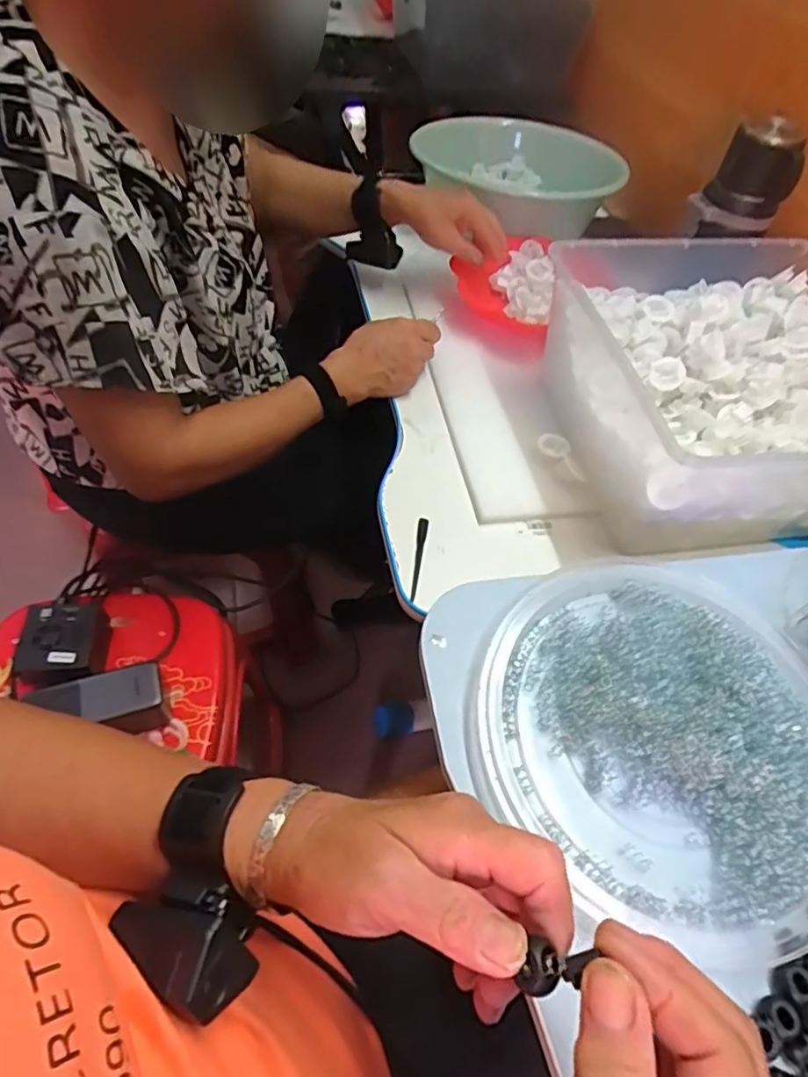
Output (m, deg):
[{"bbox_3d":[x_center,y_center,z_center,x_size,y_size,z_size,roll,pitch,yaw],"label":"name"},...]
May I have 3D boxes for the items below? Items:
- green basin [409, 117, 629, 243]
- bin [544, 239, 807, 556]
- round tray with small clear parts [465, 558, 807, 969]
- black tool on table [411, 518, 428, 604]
[{"bbox_3d":[0.166,-0.518,0.884,0.276,0.087,0.290,2,55,-3],"label":"green basin"},{"bbox_3d":[0.312,-0.146,0.583,0.300,0.125,0.299,-4,56,-7],"label":"bin"},{"bbox_3d":[0.170,0.114,0.378,0.232,0.021,0.233,2,55,-3],"label":"round tray with small clear parts"},{"bbox_3d":[0.013,0.017,0.529,0.009,0.008,0.089,7,55,1],"label":"black tool on table"}]

